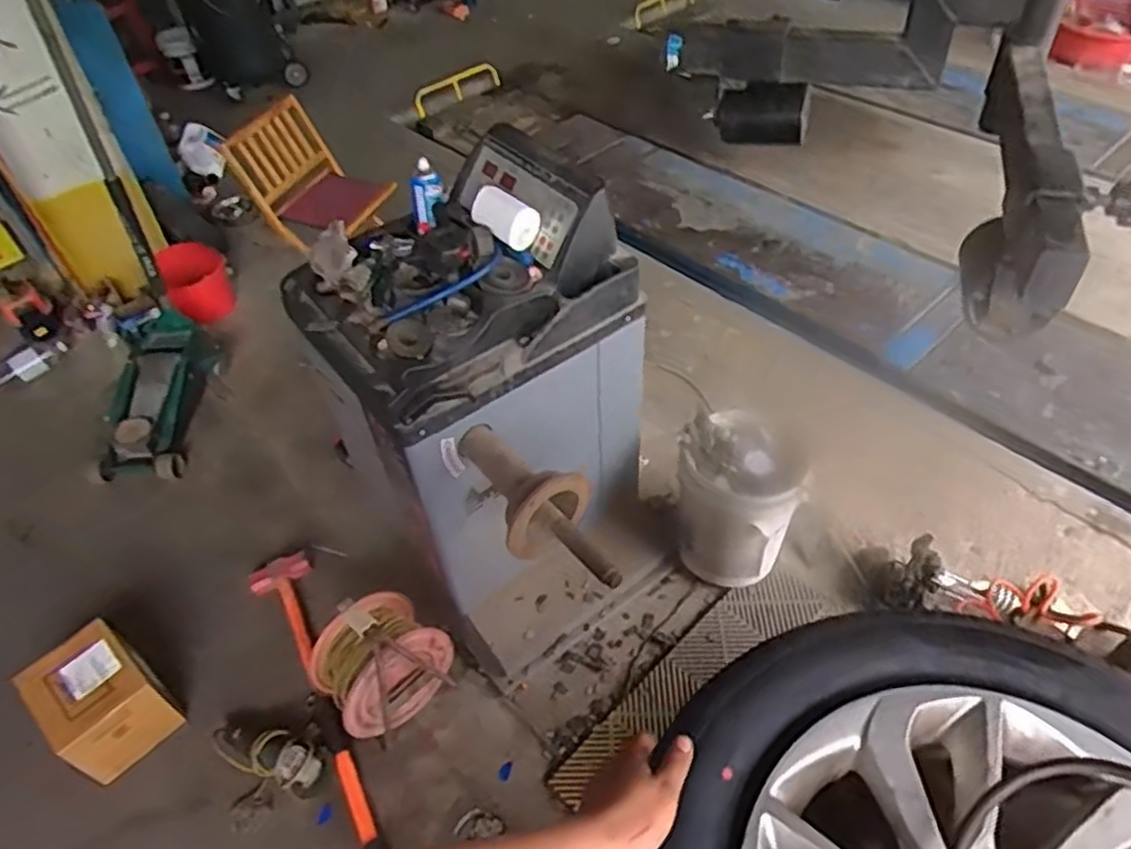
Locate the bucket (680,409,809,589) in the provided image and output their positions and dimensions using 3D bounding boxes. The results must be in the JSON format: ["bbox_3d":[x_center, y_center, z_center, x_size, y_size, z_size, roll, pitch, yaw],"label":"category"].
[{"bbox_3d":[0.411,0.181,1.796,0.272,0.343,0.310,0,47,3],"label":"bucket"}]

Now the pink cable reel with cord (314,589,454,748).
[{"bbox_3d":[-0.392,0.497,1.582,0.265,0.223,0.191,-35,54,-25],"label":"pink cable reel with cord"}]

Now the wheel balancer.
[{"bbox_3d":[-0.094,0.025,1.600,0.567,0.934,0.709,-34,54,-25],"label":"wheel balancer"}]

